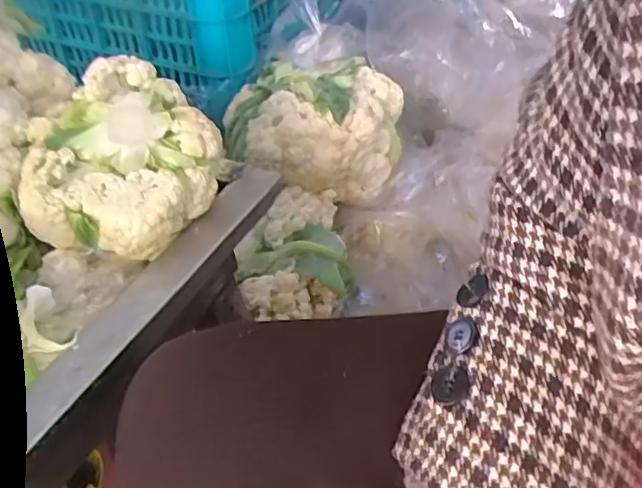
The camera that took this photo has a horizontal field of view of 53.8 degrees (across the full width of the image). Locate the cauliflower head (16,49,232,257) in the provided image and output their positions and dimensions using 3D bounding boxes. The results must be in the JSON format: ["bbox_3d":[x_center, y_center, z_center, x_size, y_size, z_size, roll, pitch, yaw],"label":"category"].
[{"bbox_3d":[-0.146,-0.066,0.471,0.136,0.088,0.143,-2,39,-2],"label":"cauliflower head"}]

